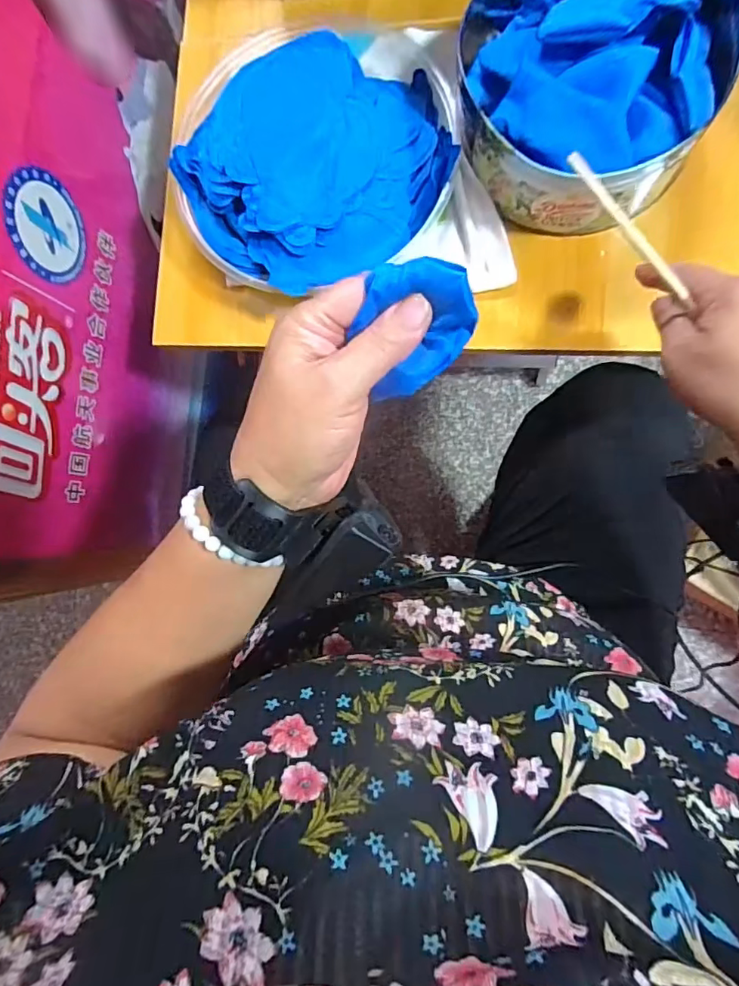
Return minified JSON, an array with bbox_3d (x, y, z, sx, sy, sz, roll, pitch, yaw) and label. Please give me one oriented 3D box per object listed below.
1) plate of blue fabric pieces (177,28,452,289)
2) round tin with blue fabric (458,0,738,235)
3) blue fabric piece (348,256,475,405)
[{"bbox_3d":[-0.045,-0.277,0.422,0.228,0.049,0.207,-21,84,7],"label":"plate of blue fabric pieces"},{"bbox_3d":[0.159,-0.311,0.374,0.184,0.073,0.190,0,87,9],"label":"round tin with blue fabric"},{"bbox_3d":[0.020,-0.078,0.237,0.056,0.023,0.052,0,87,9],"label":"blue fabric piece"}]

